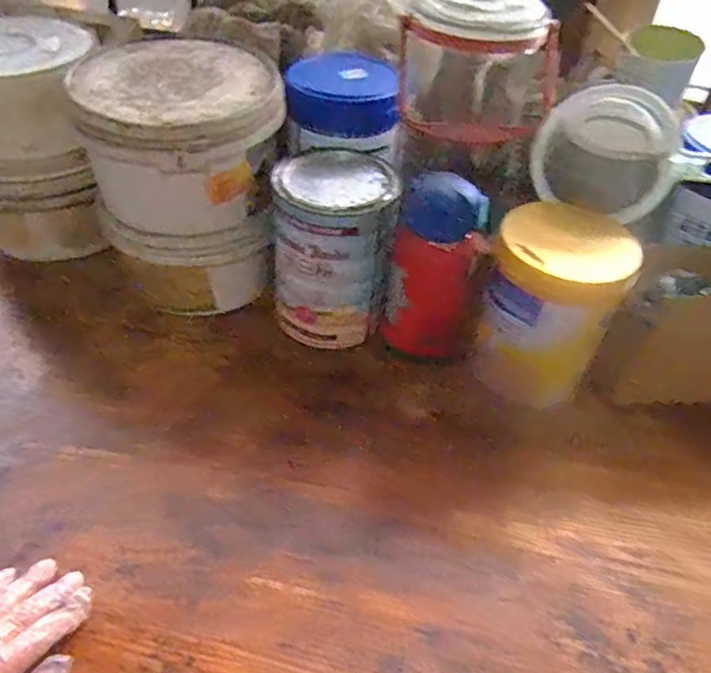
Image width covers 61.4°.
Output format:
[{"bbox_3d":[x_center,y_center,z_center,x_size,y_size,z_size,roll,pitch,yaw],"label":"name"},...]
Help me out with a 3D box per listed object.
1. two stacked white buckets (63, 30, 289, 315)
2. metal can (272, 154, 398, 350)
[{"bbox_3d":[-0.180,-0.172,0.664,0.185,0.230,0.186,3,44,-3],"label":"two stacked white buckets"},{"bbox_3d":[-0.022,-0.091,0.636,0.113,0.162,0.119,3,44,-3],"label":"metal can"}]

